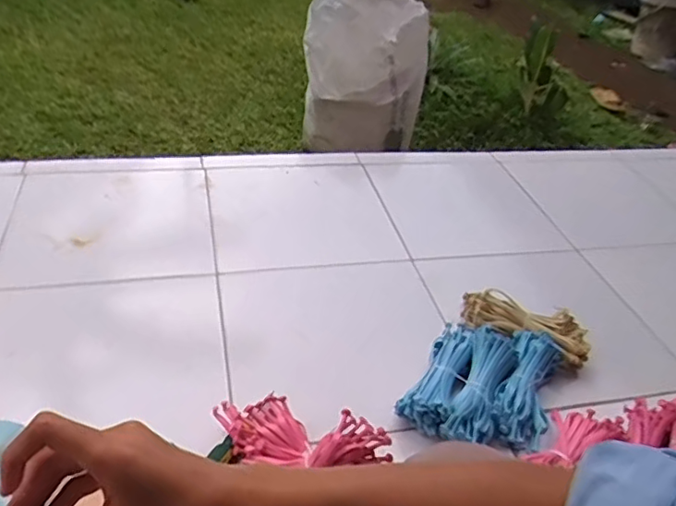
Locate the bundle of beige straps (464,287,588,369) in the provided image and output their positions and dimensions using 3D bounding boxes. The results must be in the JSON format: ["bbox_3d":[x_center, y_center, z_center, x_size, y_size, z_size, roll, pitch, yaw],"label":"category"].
[{"bbox_3d":[0.326,0.127,1.017,0.224,0.063,0.076,21,39,17],"label":"bundle of beige straps"}]

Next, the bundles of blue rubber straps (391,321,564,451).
[{"bbox_3d":[0.235,0.193,0.899,0.199,0.061,0.252,24,40,20],"label":"bundles of blue rubber straps"}]

